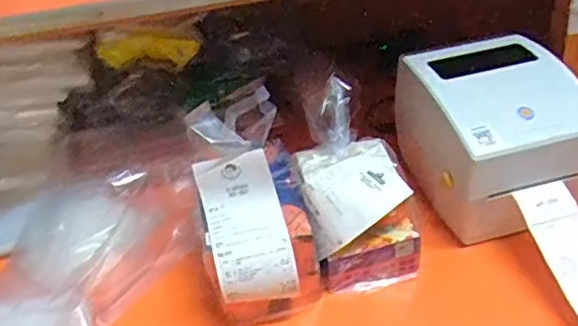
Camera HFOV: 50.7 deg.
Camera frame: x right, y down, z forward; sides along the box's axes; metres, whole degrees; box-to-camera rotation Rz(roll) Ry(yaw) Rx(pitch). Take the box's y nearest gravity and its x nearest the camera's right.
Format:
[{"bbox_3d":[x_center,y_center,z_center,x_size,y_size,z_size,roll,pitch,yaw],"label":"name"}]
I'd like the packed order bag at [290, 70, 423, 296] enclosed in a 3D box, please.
[{"bbox_3d":[0.077,0.026,0.738,0.128,0.148,0.206,-7,35,-1],"label":"packed order bag"}]

